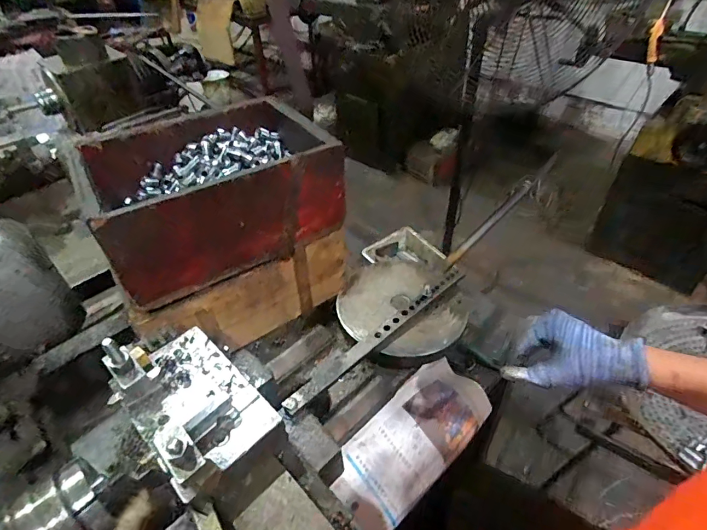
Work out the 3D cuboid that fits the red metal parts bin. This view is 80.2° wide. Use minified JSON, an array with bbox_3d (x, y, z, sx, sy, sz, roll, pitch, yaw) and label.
[{"bbox_3d":[-0.222,-0.124,0.674,0.340,0.152,0.261,-24,46,-22],"label":"red metal parts bin"}]

